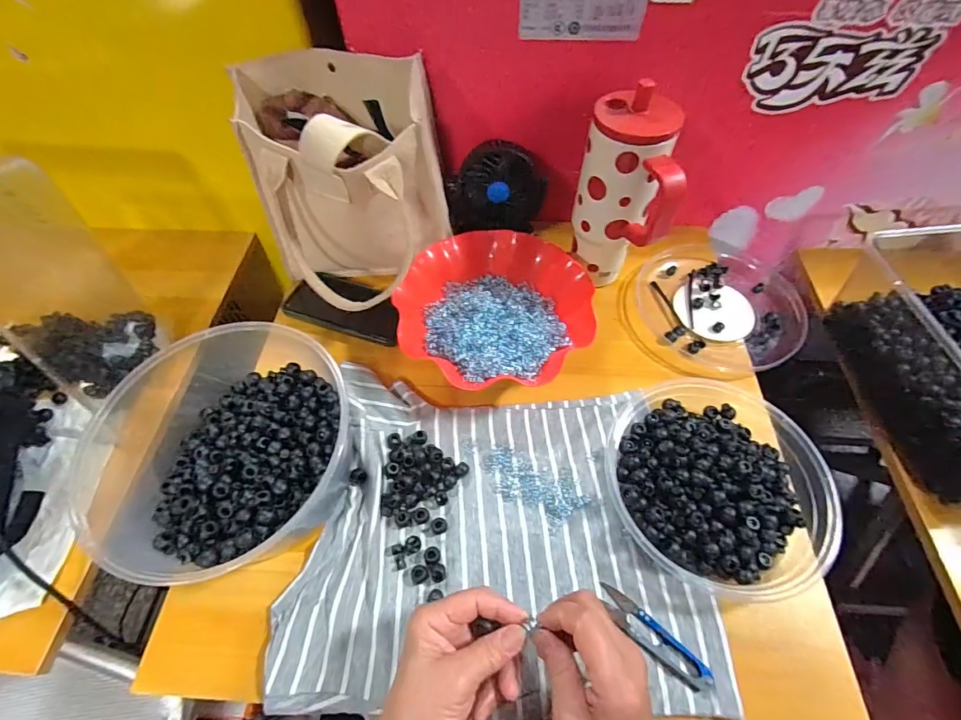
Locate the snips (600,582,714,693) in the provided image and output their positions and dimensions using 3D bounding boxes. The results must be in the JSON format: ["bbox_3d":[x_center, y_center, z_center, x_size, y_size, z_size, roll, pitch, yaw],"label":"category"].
[{"bbox_3d":[0.144,0.232,0.359,0.100,0.006,0.025,38,65,22],"label":"snips"}]

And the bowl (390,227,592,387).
[{"bbox_3d":[0.015,-0.059,0.512,0.216,0.060,0.214,0,57,1],"label":"bowl"}]

